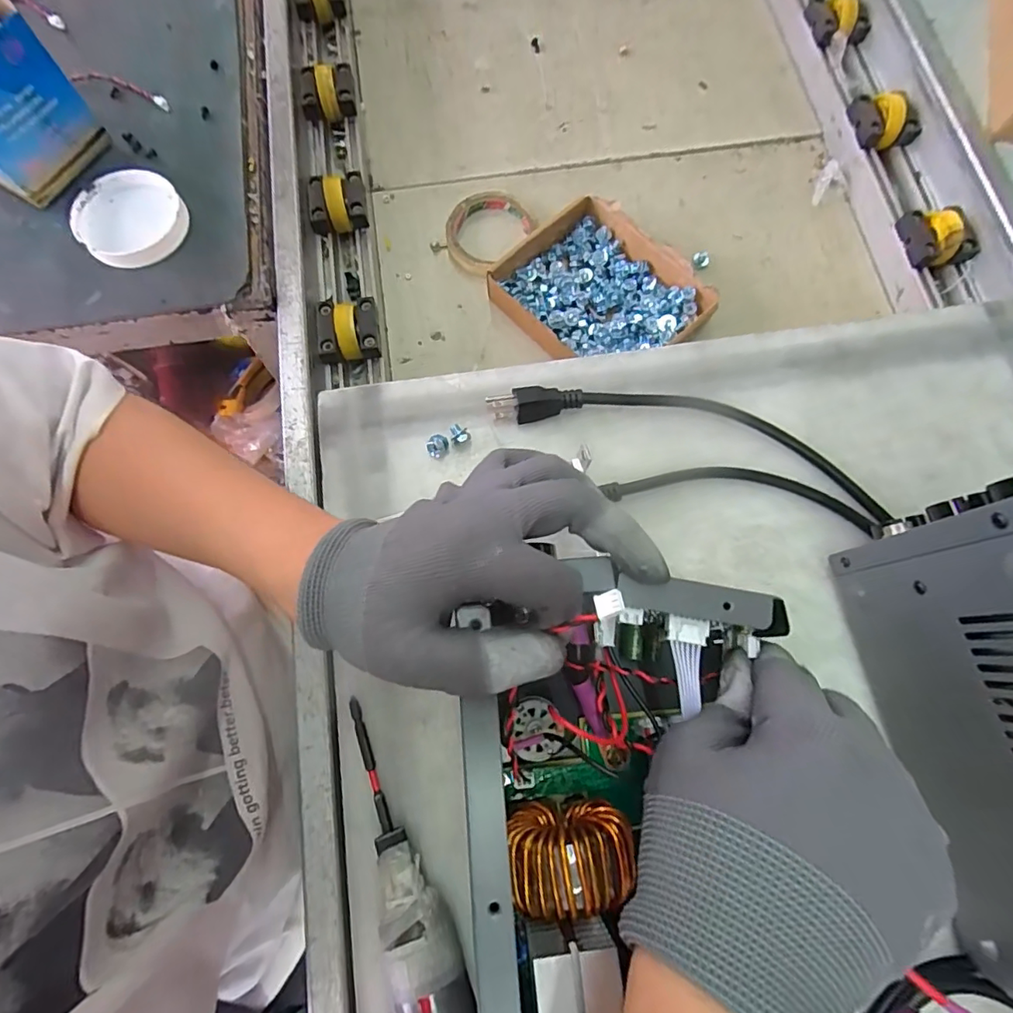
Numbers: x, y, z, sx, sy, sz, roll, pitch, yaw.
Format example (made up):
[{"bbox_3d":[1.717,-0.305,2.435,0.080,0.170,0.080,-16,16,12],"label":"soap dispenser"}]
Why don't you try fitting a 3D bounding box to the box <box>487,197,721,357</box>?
[{"bbox_3d":[0.088,-0.208,0.511,0.143,0.036,0.180,-38,78,-10],"label":"box"}]

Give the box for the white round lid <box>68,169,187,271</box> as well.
[{"bbox_3d":[-0.314,-0.241,0.442,0.082,0.018,0.081,0,74,0],"label":"white round lid"}]

